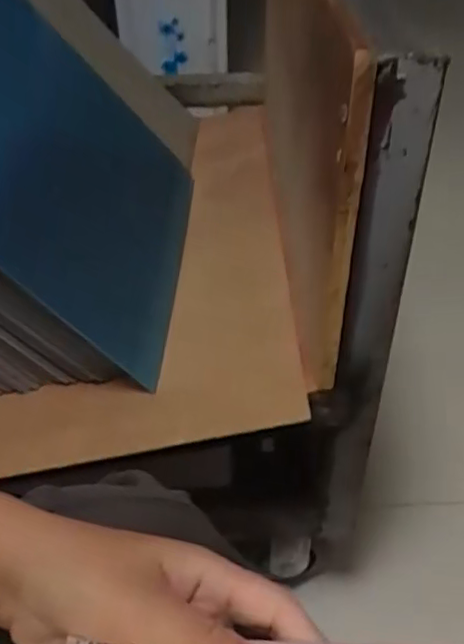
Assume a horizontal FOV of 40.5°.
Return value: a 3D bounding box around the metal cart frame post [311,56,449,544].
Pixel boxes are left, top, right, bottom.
[{"bbox_3d":[0.097,0.031,0.486,0.043,0.449,0.037,10,43,12],"label":"metal cart frame post"}]

